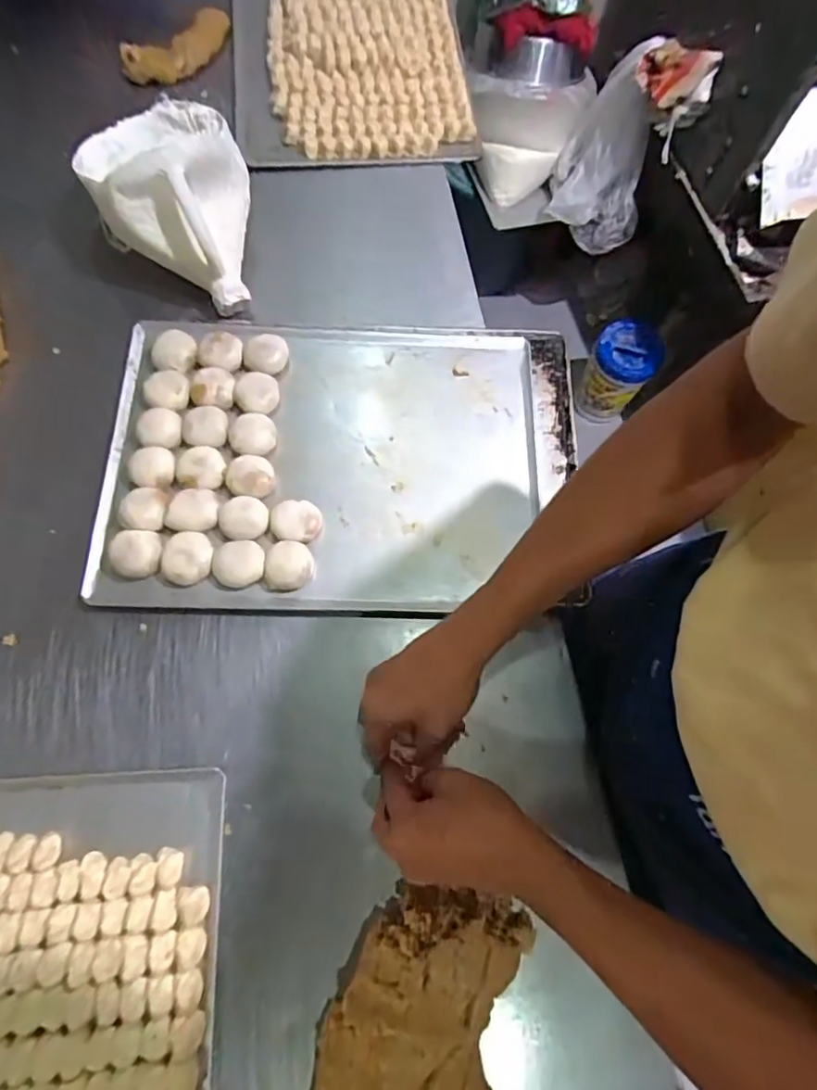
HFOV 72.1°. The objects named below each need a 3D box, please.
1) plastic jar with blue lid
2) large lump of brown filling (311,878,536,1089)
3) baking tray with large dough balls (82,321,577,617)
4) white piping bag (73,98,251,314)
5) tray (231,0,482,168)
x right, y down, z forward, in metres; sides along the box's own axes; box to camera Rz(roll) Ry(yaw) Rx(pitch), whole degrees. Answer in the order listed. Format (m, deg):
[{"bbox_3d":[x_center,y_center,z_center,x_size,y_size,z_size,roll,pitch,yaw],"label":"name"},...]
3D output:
[{"bbox_3d":[0.557,-0.460,1.504,0.158,0.203,0.160,1,71,-3],"label":"plastic jar with blue lid"},{"bbox_3d":[0.010,0.410,0.439,0.159,0.042,0.235,8,71,2],"label":"large lump of brown filling"},{"bbox_3d":[-0.072,-0.096,0.616,0.512,0.042,0.347,-1,71,-1],"label":"baking tray with large dough balls"},{"bbox_3d":[-0.275,-0.417,0.644,0.170,0.112,0.271,-23,73,-8],"label":"white piping bag"},{"bbox_3d":[-0.087,-0.750,0.834,0.330,0.034,0.430,-4,71,-8],"label":"tray"}]

